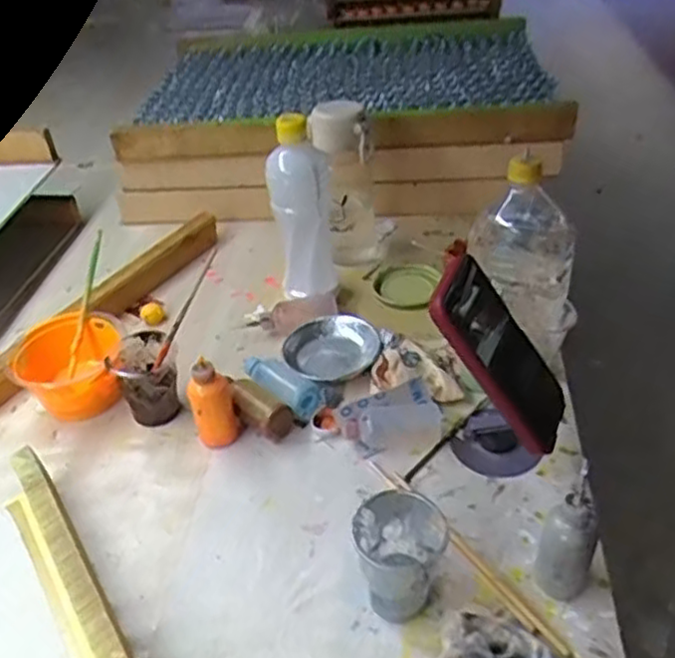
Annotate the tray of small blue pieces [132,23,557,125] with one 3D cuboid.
[{"bbox_3d":[0.005,-0.391,1.070,0.577,0.040,0.324,3,40,8],"label":"tray of small blue pieces"}]

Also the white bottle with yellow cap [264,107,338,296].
[{"bbox_3d":[-0.040,-0.113,0.758,0.063,0.221,0.063,-7,39,-9],"label":"white bottle with yellow cap"}]

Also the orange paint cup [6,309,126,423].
[{"bbox_3d":[-0.265,0.042,0.704,0.108,0.070,0.120,-13,39,-11],"label":"orange paint cup"}]

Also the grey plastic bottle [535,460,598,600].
[{"bbox_3d":[0.160,0.143,0.487,0.037,0.118,0.031,7,41,12],"label":"grey plastic bottle"}]

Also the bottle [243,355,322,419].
[{"bbox_3d":[-0.058,0.051,0.692,0.037,0.029,0.095,-31,47,-29],"label":"bottle"}]

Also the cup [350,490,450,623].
[{"bbox_3d":[0.046,0.163,0.508,0.061,0.072,0.062,-2,40,2],"label":"cup"}]

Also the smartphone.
[{"bbox_3d":[0.134,0.022,0.572,0.013,0.180,0.083,-15,36,44],"label":"smartphone"}]

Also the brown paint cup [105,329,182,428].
[{"bbox_3d":[-0.188,0.047,0.690,0.057,0.069,0.069,-10,38,-7],"label":"brown paint cup"}]

